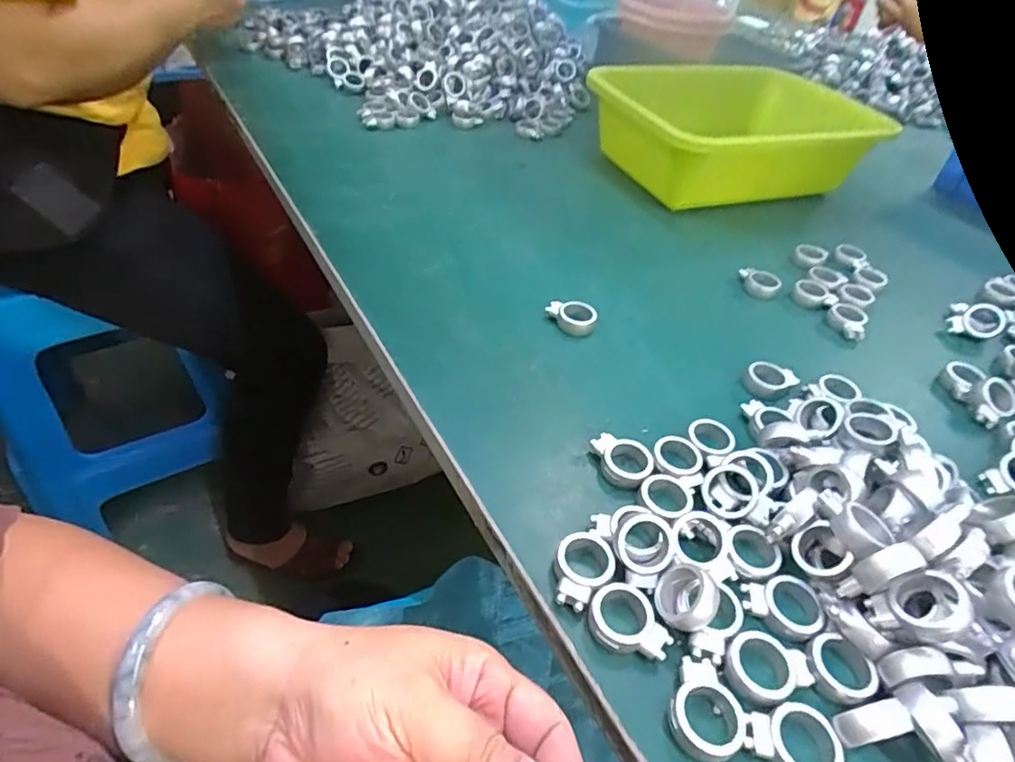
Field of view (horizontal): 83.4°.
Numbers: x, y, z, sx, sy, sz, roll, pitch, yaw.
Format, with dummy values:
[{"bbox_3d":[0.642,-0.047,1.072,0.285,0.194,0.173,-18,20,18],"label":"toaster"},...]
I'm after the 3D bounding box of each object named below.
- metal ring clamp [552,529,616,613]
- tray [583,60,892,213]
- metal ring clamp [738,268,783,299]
[{"bbox_3d":[0.033,0.081,0.249,0.024,0.009,0.036,23,45,16],"label":"metal ring clamp"},{"bbox_3d":[0.219,-0.242,0.568,0.264,0.087,0.173,-7,44,-15],"label":"tray"},{"bbox_3d":[0.197,-0.077,0.446,0.032,0.014,0.021,24,45,17],"label":"metal ring clamp"}]

